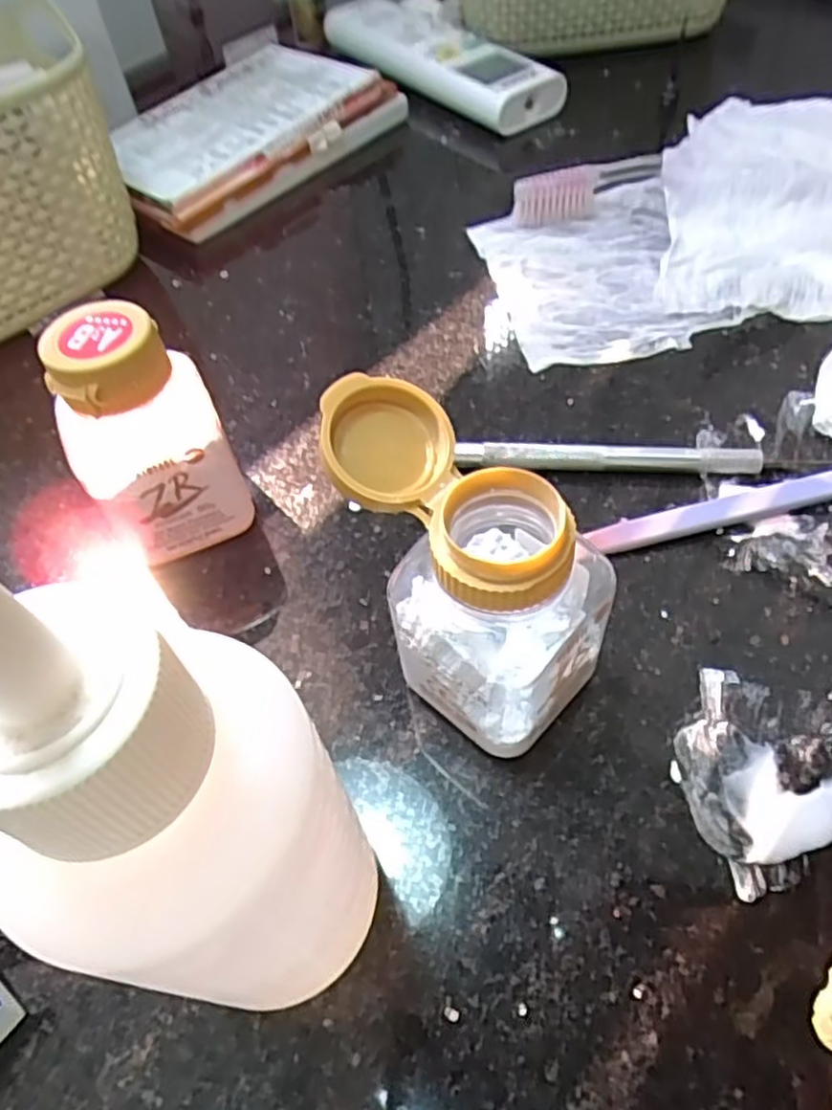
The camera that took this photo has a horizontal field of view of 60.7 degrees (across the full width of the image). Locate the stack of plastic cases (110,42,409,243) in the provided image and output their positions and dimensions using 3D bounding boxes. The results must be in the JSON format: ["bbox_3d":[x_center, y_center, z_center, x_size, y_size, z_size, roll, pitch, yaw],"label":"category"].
[{"bbox_3d":[-0.095,-0.223,0.379,0.095,0.028,0.153,32,63,25],"label":"stack of plastic cases"}]

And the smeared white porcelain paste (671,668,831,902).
[{"bbox_3d":[0.085,0.054,0.173,0.041,0.004,0.053,13,56,15],"label":"smeared white porcelain paste"}]

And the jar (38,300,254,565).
[{"bbox_3d":[-0.078,-0.034,0.207,0.040,0.076,0.033,-23,55,-11],"label":"jar"}]

